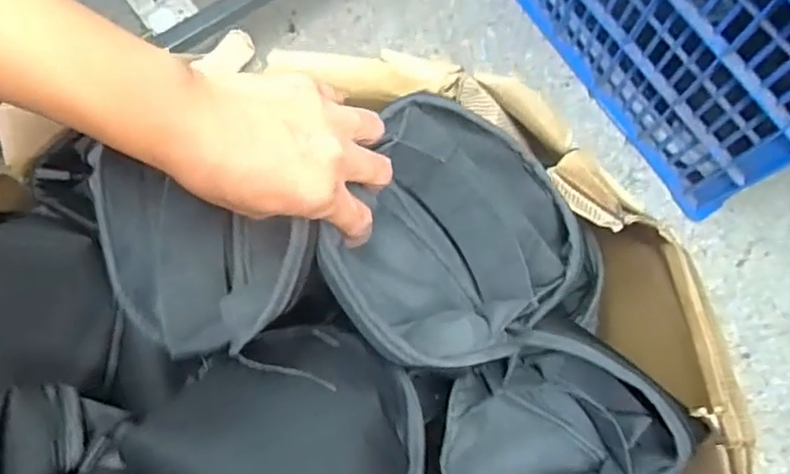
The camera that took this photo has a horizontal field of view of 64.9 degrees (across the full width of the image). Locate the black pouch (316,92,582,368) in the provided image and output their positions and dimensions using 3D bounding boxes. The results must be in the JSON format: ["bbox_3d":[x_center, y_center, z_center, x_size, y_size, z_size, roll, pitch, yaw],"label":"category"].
[{"bbox_3d":[0.042,0.000,0.379,0.148,0.083,0.158,24,78,5],"label":"black pouch"}]

